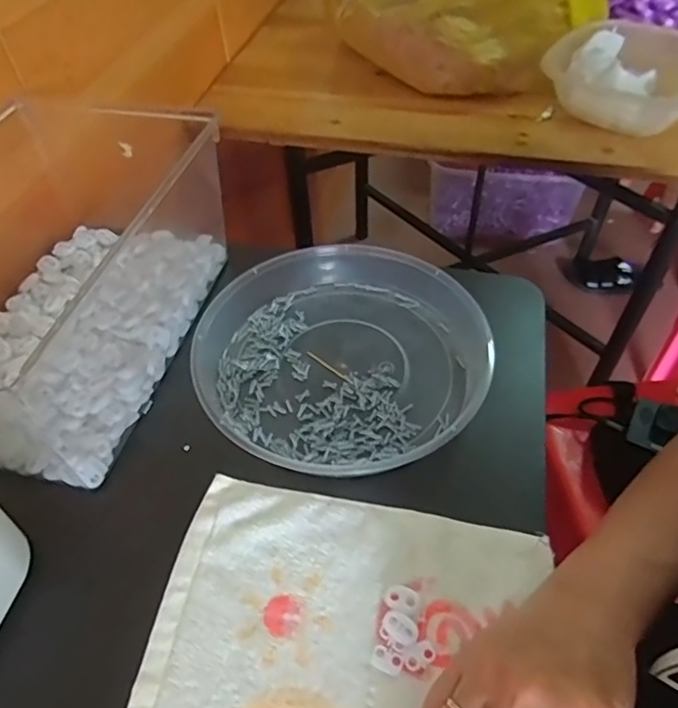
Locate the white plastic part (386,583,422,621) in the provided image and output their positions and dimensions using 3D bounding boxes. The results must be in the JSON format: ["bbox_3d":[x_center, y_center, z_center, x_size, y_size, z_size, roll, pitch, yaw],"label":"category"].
[{"bbox_3d":[0.039,0.151,0.341,0.021,0.004,0.016,19,53,17],"label":"white plastic part"}]

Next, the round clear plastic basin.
[{"bbox_3d":[0.004,-0.009,0.457,0.231,0.037,0.209,-5,50,-2],"label":"round clear plastic basin"}]

